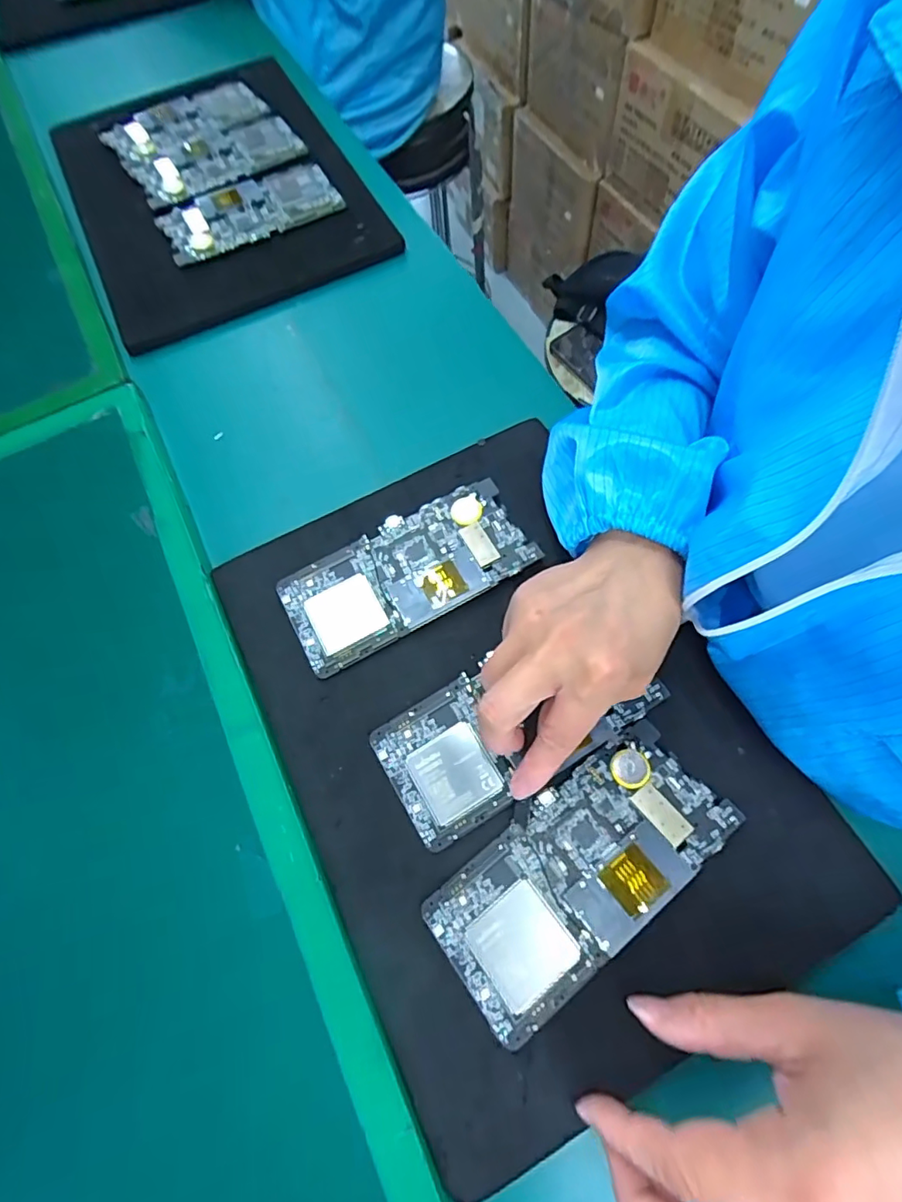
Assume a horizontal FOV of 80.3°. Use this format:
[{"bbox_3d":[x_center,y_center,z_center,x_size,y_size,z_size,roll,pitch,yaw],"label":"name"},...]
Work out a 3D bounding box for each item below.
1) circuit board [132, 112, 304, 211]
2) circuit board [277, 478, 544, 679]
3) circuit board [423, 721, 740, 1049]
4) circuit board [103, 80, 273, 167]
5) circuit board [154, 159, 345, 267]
[{"bbox_3d":[-0.220,-0.418,0.506,0.153,0.012,0.082,-30,71,-8],"label":"circuit board"},{"bbox_3d":[-0.028,-0.019,0.338,0.152,0.008,0.071,-28,69,-8],"label":"circuit board"},{"bbox_3d":[0.065,0.133,0.270,0.152,0.014,0.072,-37,70,-12],"label":"circuit board"},{"bbox_3d":[-0.259,-0.473,0.524,0.152,0.018,0.066,-36,72,-10],"label":"circuit board"},{"bbox_3d":[-0.180,-0.351,0.473,0.152,0.005,0.073,-28,69,-8],"label":"circuit board"}]

